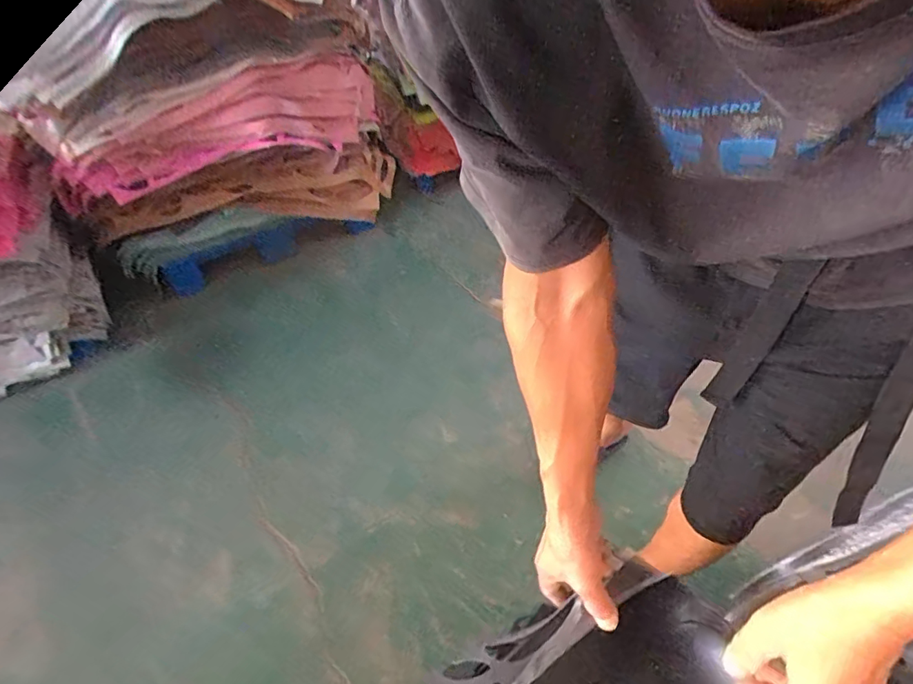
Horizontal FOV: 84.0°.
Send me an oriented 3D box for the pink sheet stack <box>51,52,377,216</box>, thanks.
[{"bbox_3d":[-0.680,-0.619,1.467,0.354,0.256,0.875,25,49,29],"label":"pink sheet stack"}]

